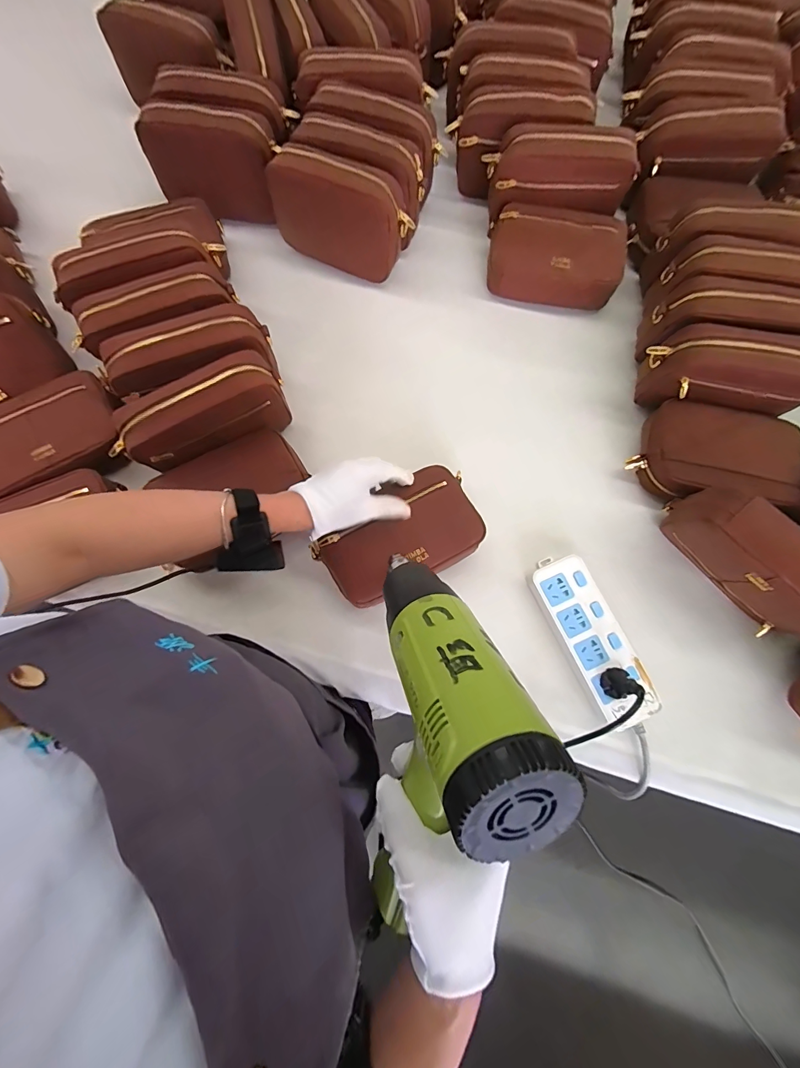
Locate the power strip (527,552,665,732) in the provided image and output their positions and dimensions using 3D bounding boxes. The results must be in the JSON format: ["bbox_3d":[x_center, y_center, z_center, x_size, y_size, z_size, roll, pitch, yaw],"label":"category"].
[{"bbox_3d":[0.237,0.126,0.491,0.074,0.023,0.207,-25,78,-6],"label":"power strip"}]

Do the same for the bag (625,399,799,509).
[{"bbox_3d":[0.415,-0.097,0.533,0.199,0.074,0.123,11,77,3],"label":"bag"}]

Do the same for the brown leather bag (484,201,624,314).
[{"bbox_3d":[0.232,-0.418,0.599,0.197,0.070,0.134,12,106,7],"label":"brown leather bag"}]

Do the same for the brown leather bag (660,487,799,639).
[{"bbox_3d":[0.406,0.033,0.457,0.057,0.116,0.191,-39,80,-9],"label":"brown leather bag"}]

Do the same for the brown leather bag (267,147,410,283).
[{"bbox_3d":[-0.085,-0.459,0.586,0.203,0.127,0.069,17,77,4],"label":"brown leather bag"}]

